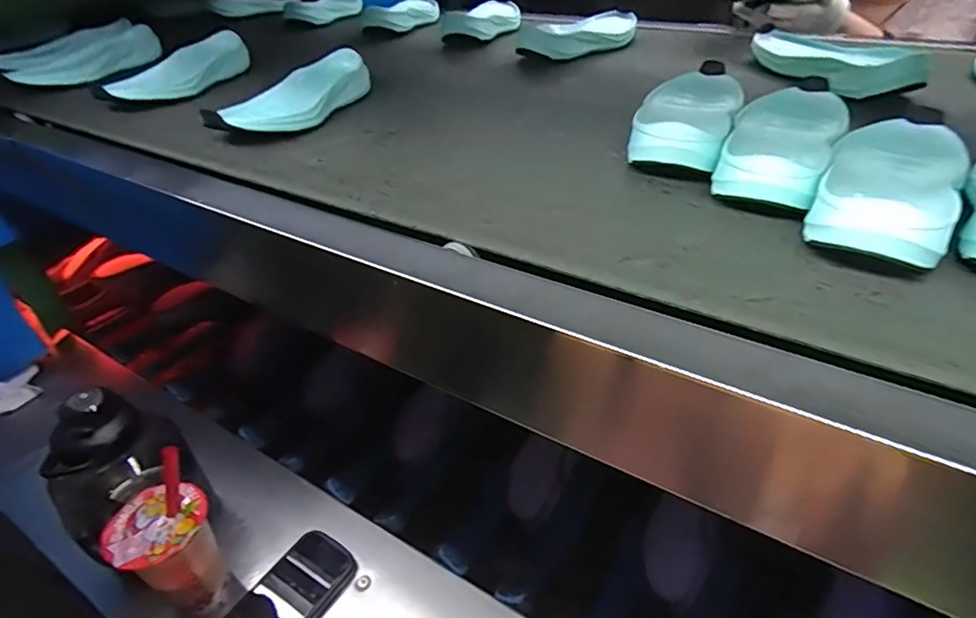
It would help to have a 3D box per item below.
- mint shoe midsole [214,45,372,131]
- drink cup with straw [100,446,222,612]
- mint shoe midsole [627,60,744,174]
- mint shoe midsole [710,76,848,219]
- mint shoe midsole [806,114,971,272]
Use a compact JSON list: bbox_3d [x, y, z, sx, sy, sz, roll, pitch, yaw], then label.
[{"bbox_3d":[-0.210,-0.238,0.616,0.068,0.043,0.211,13,41,24],"label":"mint shoe midsole"},{"bbox_3d":[-0.321,0.242,0.564,0.088,0.204,0.082,-4,37,3],"label":"drink cup with straw"},{"bbox_3d":[0.189,-0.185,0.514,0.080,0.047,0.237,10,40,20],"label":"mint shoe midsole"},{"bbox_3d":[0.252,-0.149,0.472,0.080,0.037,0.218,18,43,29],"label":"mint shoe midsole"},{"bbox_3d":[0.286,-0.094,0.397,0.091,0.041,0.211,20,44,30],"label":"mint shoe midsole"}]

